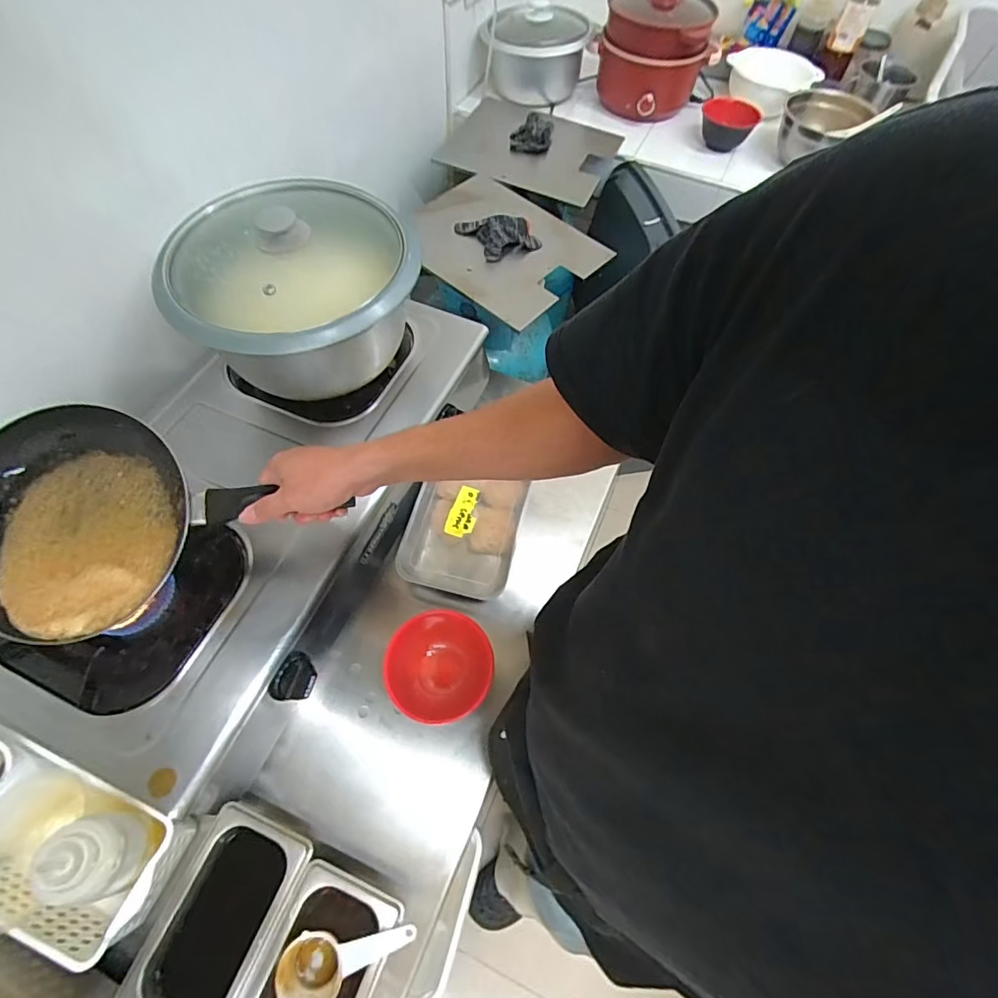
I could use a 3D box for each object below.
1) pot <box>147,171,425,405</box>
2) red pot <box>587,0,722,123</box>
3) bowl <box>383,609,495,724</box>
[{"bbox_3d":[-0.245,-0.260,0.635,0.270,0.149,0.275,1,63,-2],"label":"pot"},{"bbox_3d":[0.365,-1.049,1.187,0.284,0.199,0.213,16,63,5],"label":"red pot"},{"bbox_3d":[-0.071,0.204,0.614,0.121,0.065,0.120,1,63,-2],"label":"bowl"}]

